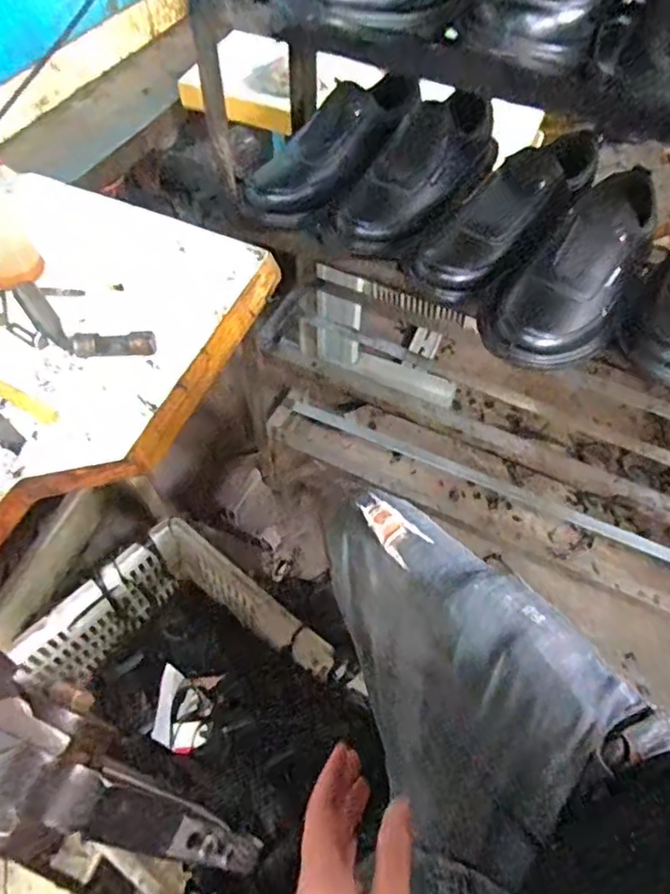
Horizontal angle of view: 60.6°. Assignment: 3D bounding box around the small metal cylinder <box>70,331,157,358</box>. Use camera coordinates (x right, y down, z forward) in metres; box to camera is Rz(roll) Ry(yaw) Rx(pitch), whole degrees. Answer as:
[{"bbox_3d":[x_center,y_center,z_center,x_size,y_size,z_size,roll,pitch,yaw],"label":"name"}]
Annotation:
[{"bbox_3d":[-0.213,-0.100,0.553,0.073,0.028,0.021,-5,57,-4],"label":"small metal cylinder"}]

